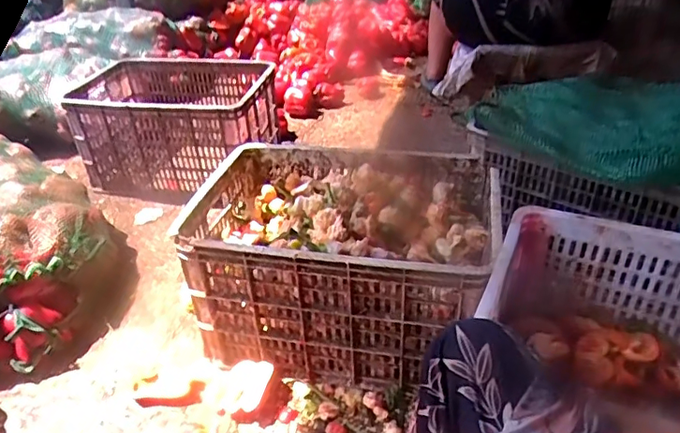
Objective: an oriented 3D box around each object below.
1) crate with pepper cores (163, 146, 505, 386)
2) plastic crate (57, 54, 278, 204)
[{"bbox_3d":[0.009,0.073,0.984,0.492,0.271,0.357,5,34,11],"label":"crate with pepper cores"},{"bbox_3d":[-0.470,-0.275,1.587,0.549,0.289,0.458,3,34,8],"label":"plastic crate"}]

